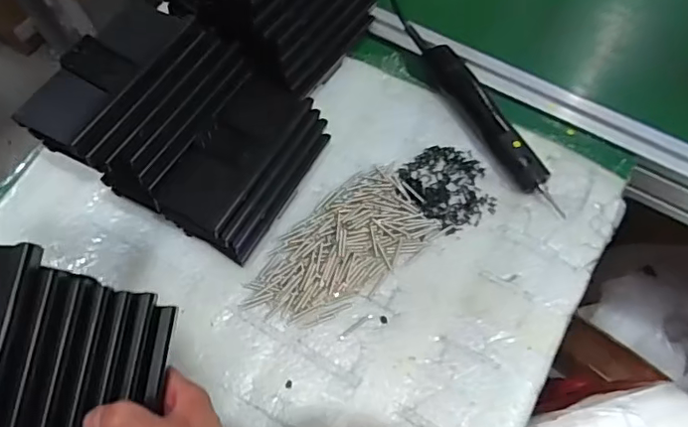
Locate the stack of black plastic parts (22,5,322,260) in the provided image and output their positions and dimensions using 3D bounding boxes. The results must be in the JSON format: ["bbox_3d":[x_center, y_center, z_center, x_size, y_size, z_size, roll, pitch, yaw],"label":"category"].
[{"bbox_3d":[-0.151,-0.086,0.558,0.219,0.130,0.189,26,69,13],"label":"stack of black plastic parts"}]

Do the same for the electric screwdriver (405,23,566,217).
[{"bbox_3d":[0.154,-0.109,0.610,0.030,0.038,0.256,-28,68,-11],"label":"electric screwdriver"}]

